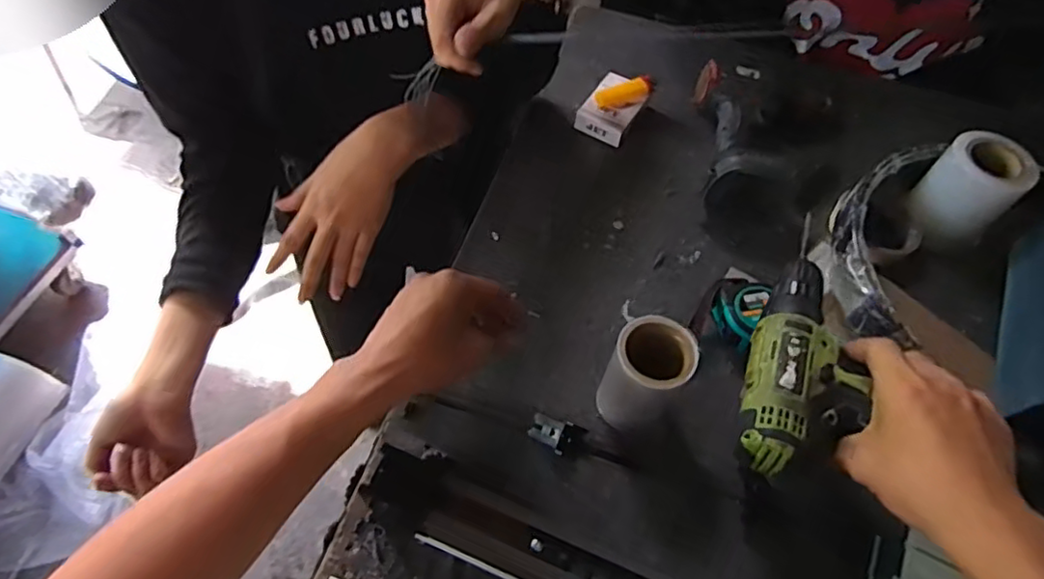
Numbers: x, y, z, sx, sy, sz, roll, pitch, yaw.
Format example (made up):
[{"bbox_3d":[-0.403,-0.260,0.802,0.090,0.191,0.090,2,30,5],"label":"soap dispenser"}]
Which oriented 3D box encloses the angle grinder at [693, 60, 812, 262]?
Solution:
[{"bbox_3d":[0.256,-0.154,0.682,0.119,0.072,0.237,7,57,1],"label":"angle grinder"}]

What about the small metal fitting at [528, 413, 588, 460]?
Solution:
[{"bbox_3d":[0.030,0.121,0.521,0.047,0.015,0.027,25,59,12],"label":"small metal fitting"}]

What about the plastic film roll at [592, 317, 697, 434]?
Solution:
[{"bbox_3d":[0.098,0.075,0.511,0.057,0.107,0.057,1,58,-2],"label":"plastic film roll"}]

